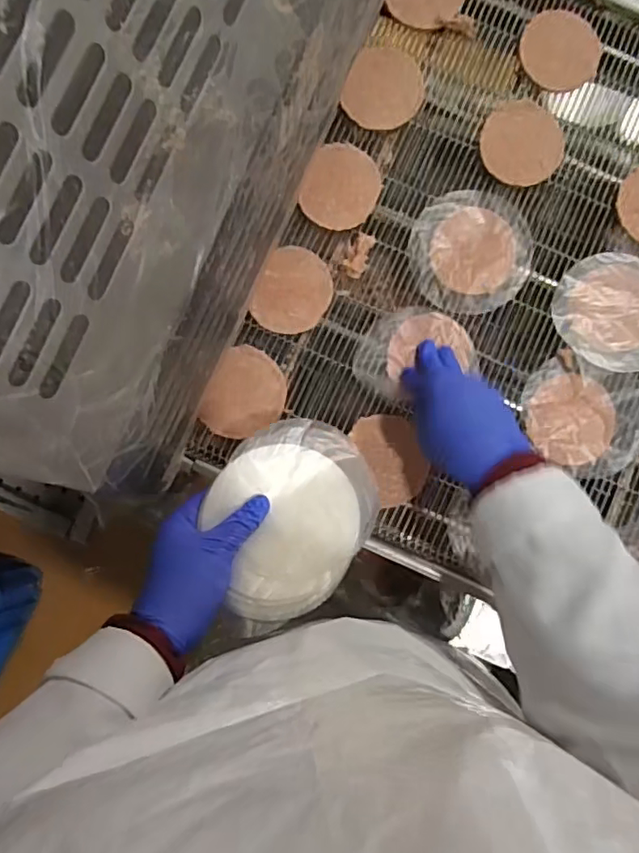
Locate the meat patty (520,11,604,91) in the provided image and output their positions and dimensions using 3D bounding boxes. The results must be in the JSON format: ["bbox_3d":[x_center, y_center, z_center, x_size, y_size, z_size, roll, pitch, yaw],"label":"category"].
[{"bbox_3d":[0.249,-0.387,0.589,0.082,0.005,0.082,9,85,3],"label":"meat patty"}]

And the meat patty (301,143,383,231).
[{"bbox_3d":[0.022,-0.237,0.565,0.073,0.007,0.085,21,85,4],"label":"meat patty"}]

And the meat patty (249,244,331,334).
[{"bbox_3d":[-0.024,-0.130,0.551,0.067,0.006,0.084,23,85,4],"label":"meat patty"}]

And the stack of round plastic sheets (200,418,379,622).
[{"bbox_3d":[-0.026,0.069,0.448,0.121,0.025,0.149,33,82,1],"label":"stack of round plastic sheets"}]

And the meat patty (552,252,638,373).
[{"bbox_3d":[0.291,-0.113,0.560,0.117,0.007,0.115,0,84,2],"label":"meat patty"}]

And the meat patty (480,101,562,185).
[{"bbox_3d":[0.204,-0.286,0.577,0.080,0.006,0.087,0,84,2],"label":"meat patty"}]

